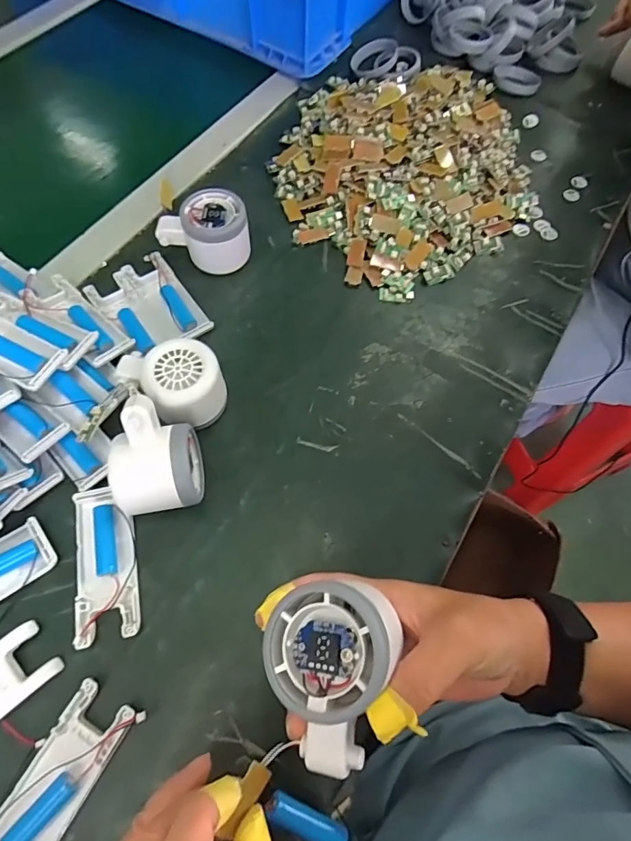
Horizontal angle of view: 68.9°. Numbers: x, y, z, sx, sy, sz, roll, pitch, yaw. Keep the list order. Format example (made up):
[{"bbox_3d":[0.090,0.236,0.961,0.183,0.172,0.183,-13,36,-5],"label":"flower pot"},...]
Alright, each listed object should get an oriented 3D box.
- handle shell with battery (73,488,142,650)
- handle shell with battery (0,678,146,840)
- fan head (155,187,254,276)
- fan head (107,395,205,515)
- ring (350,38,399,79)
[{"bbox_3d":[-0.149,0.099,0.325,0.040,0.013,0.104,-10,66,-8],"label":"handle shell with battery"},{"bbox_3d":[-0.152,0.215,0.272,0.041,0.014,0.104,29,67,10],"label":"handle shell with battery"},{"bbox_3d":[-0.105,-0.175,0.436,0.082,0.051,0.058,-13,67,-9],"label":"fan head"},{"bbox_3d":[-0.113,0.030,0.323,0.057,0.076,0.069,-6,66,-6],"label":"fan head"},{"bbox_3d":[0.076,-0.464,0.591,0.058,0.013,0.058,1,78,17],"label":"ring"}]

